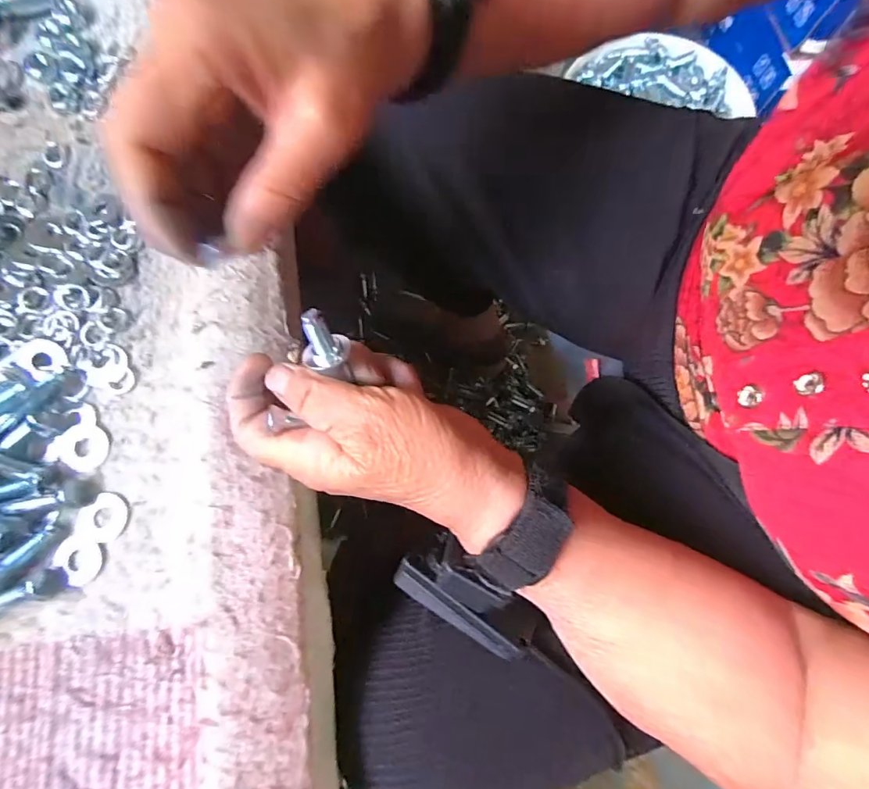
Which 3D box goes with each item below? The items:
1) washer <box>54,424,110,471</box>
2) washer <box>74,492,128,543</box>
[{"bbox_3d":[-0.168,0.025,0.210,0.023,0.004,0.021,0,76,-1],"label":"washer"},{"bbox_3d":[-0.154,0.056,0.203,0.022,0.004,0.021,0,76,-1],"label":"washer"}]

